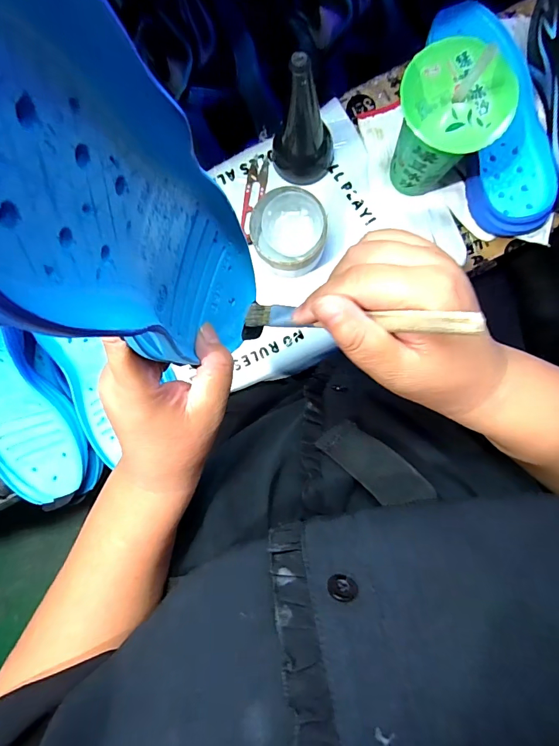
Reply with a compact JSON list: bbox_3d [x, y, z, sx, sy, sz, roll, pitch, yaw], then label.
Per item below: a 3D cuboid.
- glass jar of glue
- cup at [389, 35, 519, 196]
[{"bbox_3d":[0.010,-0.155,0.441,0.080,0.050,0.087,8,91,3],"label":"glass jar of glue"},{"bbox_3d":[0.153,-0.233,0.384,0.091,0.119,0.087,0,90,3],"label":"cup"}]

